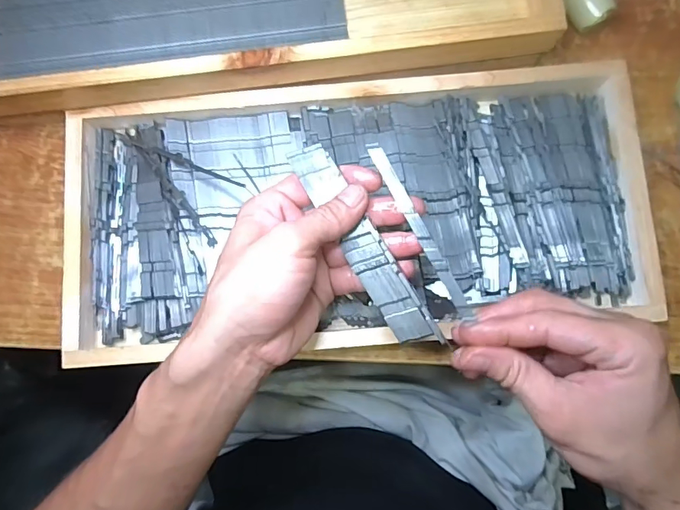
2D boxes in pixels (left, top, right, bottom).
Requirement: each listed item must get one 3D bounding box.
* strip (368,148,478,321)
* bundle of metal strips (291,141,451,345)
[{"bbox_3d":[0.048,-0.015,0.275,0.008,0.005,0.114,-27,83,-4],"label":"strip"},{"bbox_3d":[0.015,-0.006,0.287,0.024,0.012,0.147,-31,82,-5],"label":"bundle of metal strips"}]

